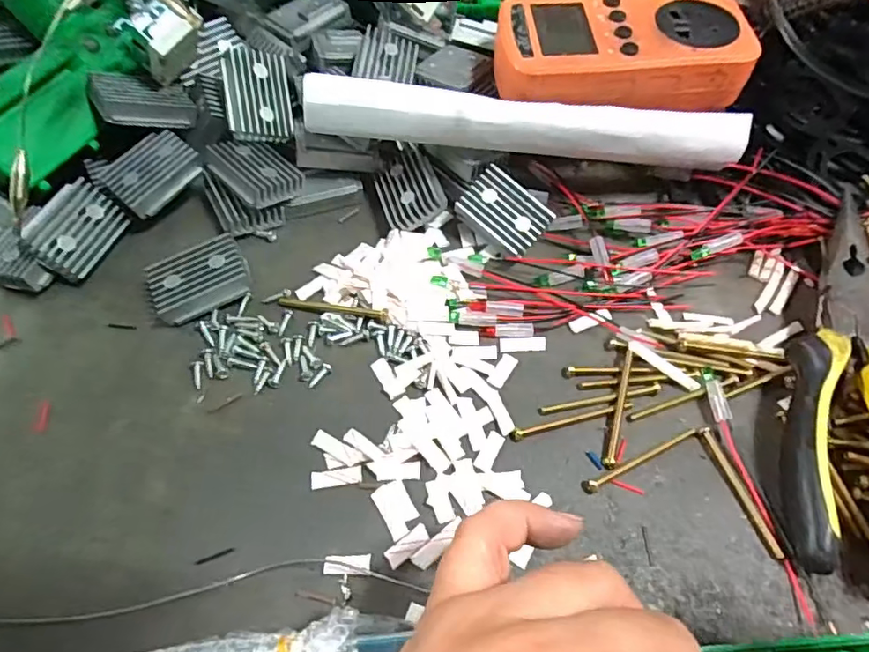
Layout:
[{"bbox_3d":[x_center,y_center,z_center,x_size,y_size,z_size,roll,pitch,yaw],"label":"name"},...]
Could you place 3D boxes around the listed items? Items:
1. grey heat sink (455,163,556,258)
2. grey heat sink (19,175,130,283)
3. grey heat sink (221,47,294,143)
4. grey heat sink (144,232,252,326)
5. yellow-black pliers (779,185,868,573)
[{"bbox_3d":[0.037,-0.060,0.292,0.045,0.008,0.033,36,86,5],"label":"grey heat sink"},{"bbox_3d":[-0.184,-0.050,0.284,0.010,0.034,0.049,-15,49,39],"label":"grey heat sink"},{"bbox_3d":[-0.095,-0.125,0.298,0.034,0.006,0.048,-9,93,-26],"label":"grey heat sink"},{"bbox_3d":[-0.117,-0.023,0.276,0.047,0.016,0.032,-25,63,-14],"label":"grey heat sink"},{"bbox_3d":[0.182,0.015,0.241,0.046,0.023,0.182,18,61,10],"label":"yellow-black pliers"}]

